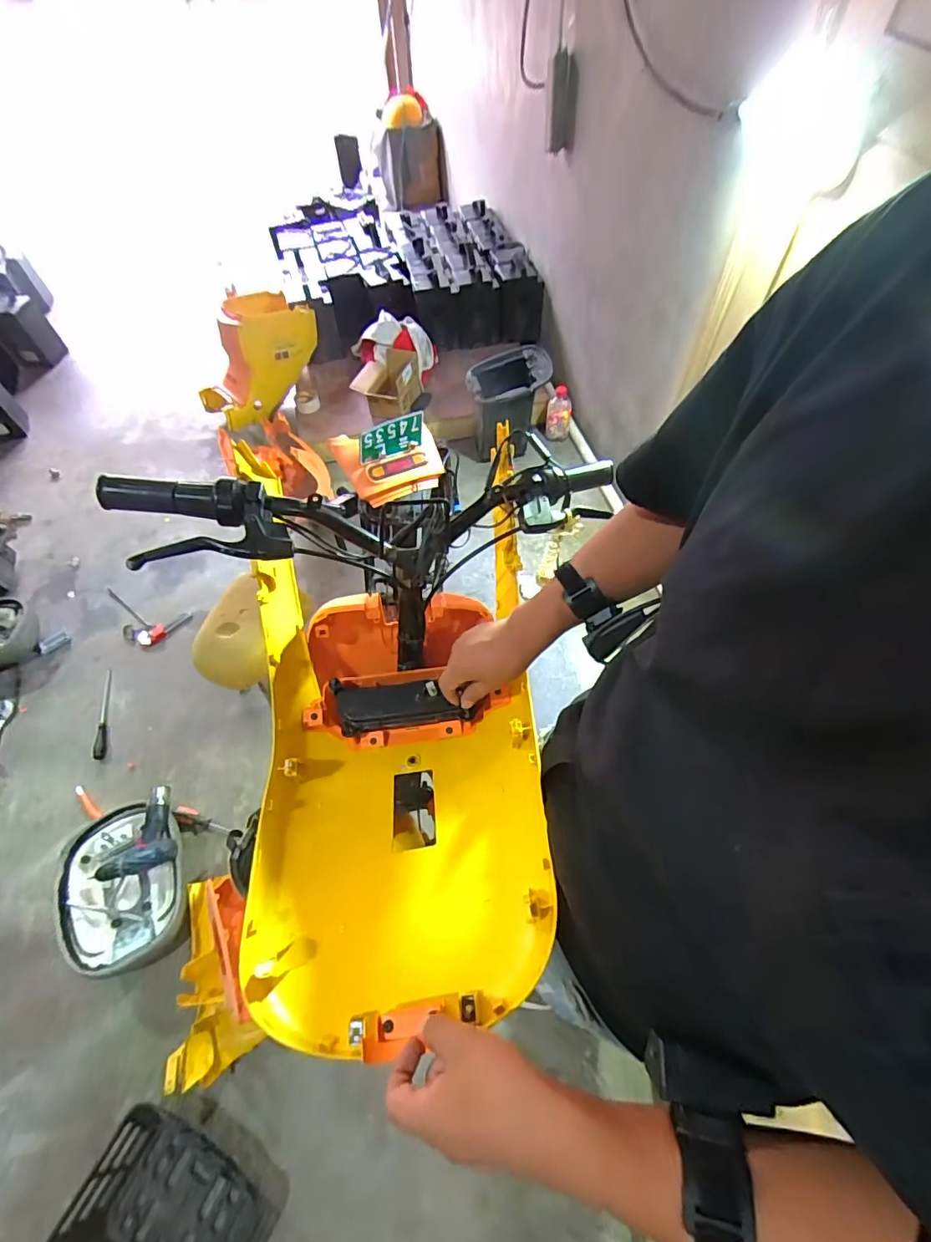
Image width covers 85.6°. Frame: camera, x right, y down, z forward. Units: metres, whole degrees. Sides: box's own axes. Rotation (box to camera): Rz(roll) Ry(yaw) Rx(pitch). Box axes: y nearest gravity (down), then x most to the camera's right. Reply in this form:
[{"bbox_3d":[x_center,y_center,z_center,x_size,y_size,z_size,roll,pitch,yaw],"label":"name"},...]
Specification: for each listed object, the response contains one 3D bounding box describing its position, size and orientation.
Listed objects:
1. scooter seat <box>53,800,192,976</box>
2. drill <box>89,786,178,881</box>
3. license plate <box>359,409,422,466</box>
[{"bbox_3d":[-0.812,0.628,1.207,0.279,0.100,0.369,-23,60,-11],"label":"scooter seat"},{"bbox_3d":[-0.796,0.514,1.200,0.195,0.059,0.175,-20,60,-9],"label":"drill"},{"bbox_3d":[-0.164,-0.409,1.114,0.156,0.086,0.010,-26,62,-17],"label":"license plate"}]

